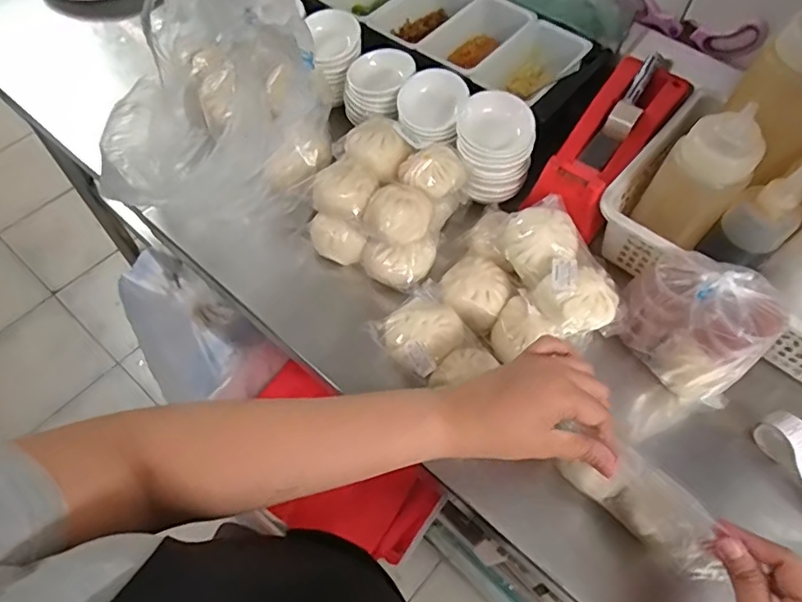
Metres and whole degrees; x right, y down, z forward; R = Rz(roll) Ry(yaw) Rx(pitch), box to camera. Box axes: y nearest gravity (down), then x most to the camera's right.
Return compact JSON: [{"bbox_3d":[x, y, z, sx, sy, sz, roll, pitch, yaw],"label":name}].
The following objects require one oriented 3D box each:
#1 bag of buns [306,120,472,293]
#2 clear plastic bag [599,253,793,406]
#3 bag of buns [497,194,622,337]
[{"bbox_3d":[-0.016,-0.100,0.534,0.134,0.072,0.132,26,63,13],"label":"bag of buns"},{"bbox_3d":[0.237,0.017,0.454,0.066,0.115,0.113,-36,67,-20],"label":"clear plastic bag"},{"bbox_3d":[0.138,-0.034,0.486,0.072,0.044,0.130,-23,63,-14],"label":"bag of buns"}]

